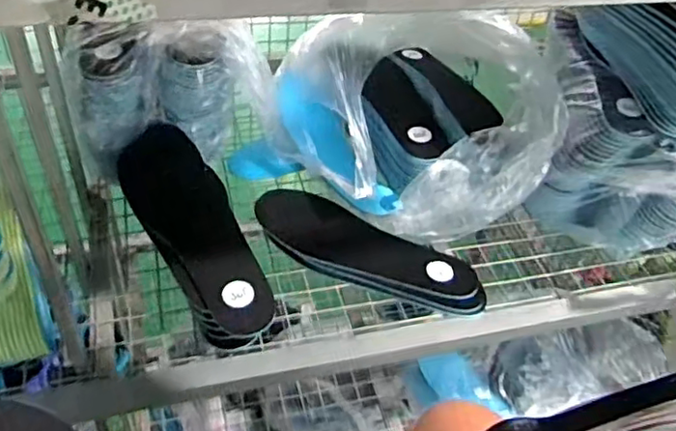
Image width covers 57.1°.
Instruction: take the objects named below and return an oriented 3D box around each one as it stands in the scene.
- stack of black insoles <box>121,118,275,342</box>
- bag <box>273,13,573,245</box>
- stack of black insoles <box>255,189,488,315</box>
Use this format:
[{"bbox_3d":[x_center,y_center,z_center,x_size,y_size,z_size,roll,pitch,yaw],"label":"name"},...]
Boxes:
[{"bbox_3d":[-0.143,0.003,0.602,0.077,0.061,0.272,-21,64,-27],"label":"stack of black insoles"},{"bbox_3d":[0.078,-0.137,0.728,0.293,0.190,0.266,2,44,-6],"label":"bag"},{"bbox_3d":[0.032,0.039,0.671,0.257,0.027,0.079,22,46,14],"label":"stack of black insoles"}]

